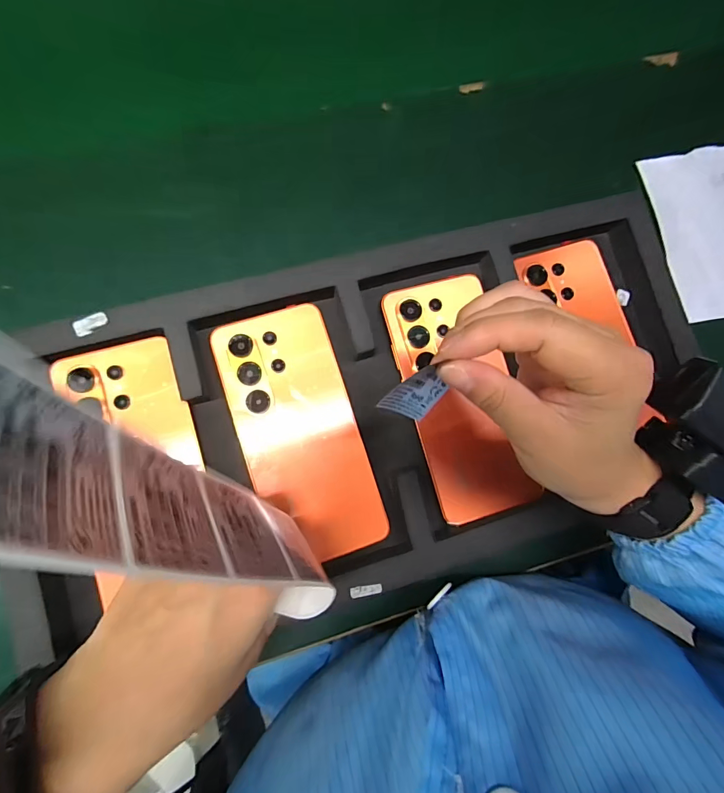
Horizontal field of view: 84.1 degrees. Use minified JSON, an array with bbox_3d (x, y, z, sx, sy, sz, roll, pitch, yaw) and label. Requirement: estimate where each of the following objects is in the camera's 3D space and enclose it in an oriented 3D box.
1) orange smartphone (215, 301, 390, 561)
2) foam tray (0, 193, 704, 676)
[{"bbox_3d":[-0.041,0.024,0.272,0.076,0.008,0.167,-18,84,-8],"label":"orange smartphone"},{"bbox_3d":[0.039,0.009,0.278,0.415,0.023,0.233,-17,84,-8],"label":"foam tray"}]

